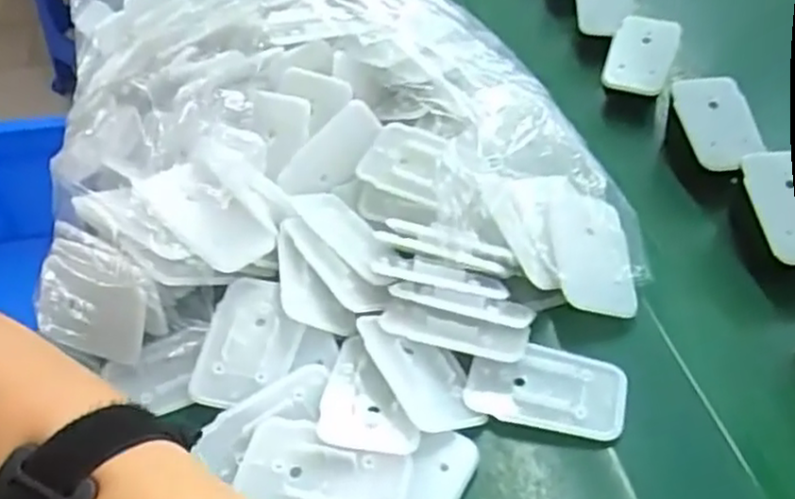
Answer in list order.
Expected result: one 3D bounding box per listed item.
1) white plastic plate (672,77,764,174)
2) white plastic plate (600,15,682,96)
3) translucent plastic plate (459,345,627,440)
[{"bbox_3d":[0.195,-0.077,0.422,0.045,0.010,0.062,-11,74,-6],"label":"white plastic plate"},{"bbox_3d":[0.165,-0.131,0.477,0.042,0.011,0.055,18,76,12],"label":"white plastic plate"},{"bbox_3d":[0.067,0.062,0.318,0.068,0.008,0.041,10,46,12],"label":"translucent plastic plate"}]

